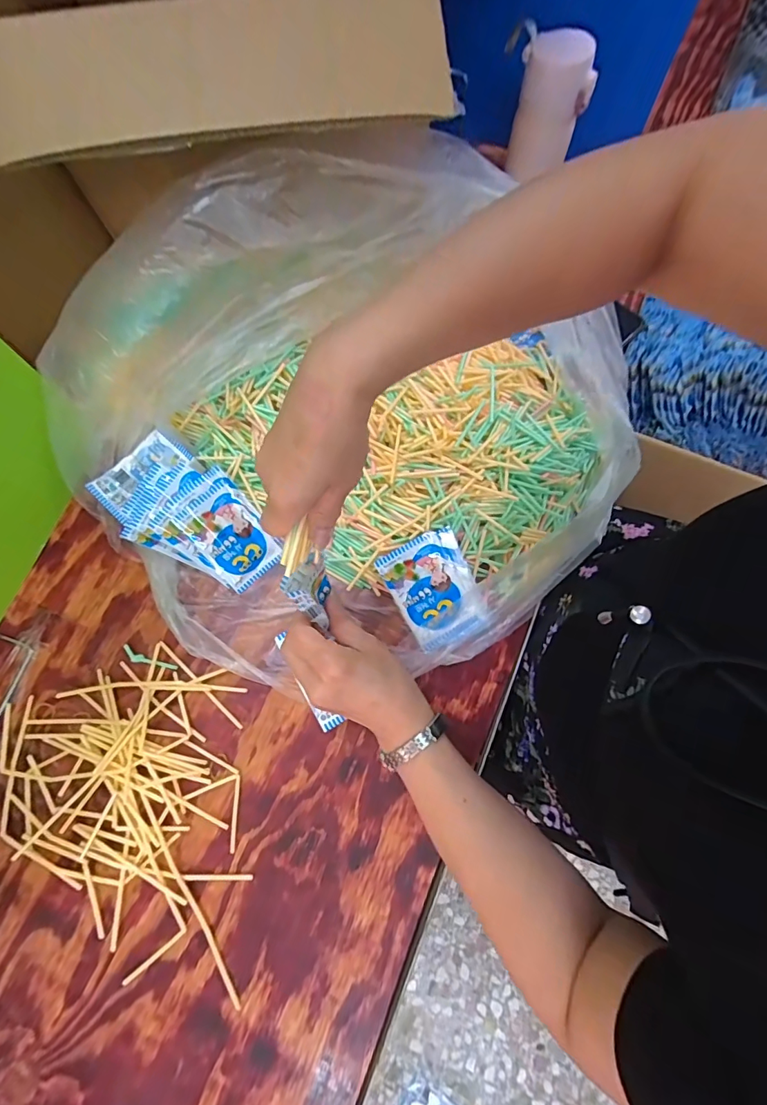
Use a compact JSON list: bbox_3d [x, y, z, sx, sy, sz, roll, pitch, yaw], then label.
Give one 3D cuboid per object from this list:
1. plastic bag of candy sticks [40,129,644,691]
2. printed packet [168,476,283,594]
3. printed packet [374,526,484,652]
[{"bbox_3d":[-0.035,-0.128,0.438,0.487,0.193,0.475,-43,77,-9],"label":"plastic bag of candy sticks"},{"bbox_3d":[-0.165,-0.017,0.491,0.067,0.016,0.107,-44,110,-13],"label":"printed packet"},{"bbox_3d":[0.053,0.036,0.473,0.082,0.025,0.107,-31,75,-6],"label":"printed packet"}]

